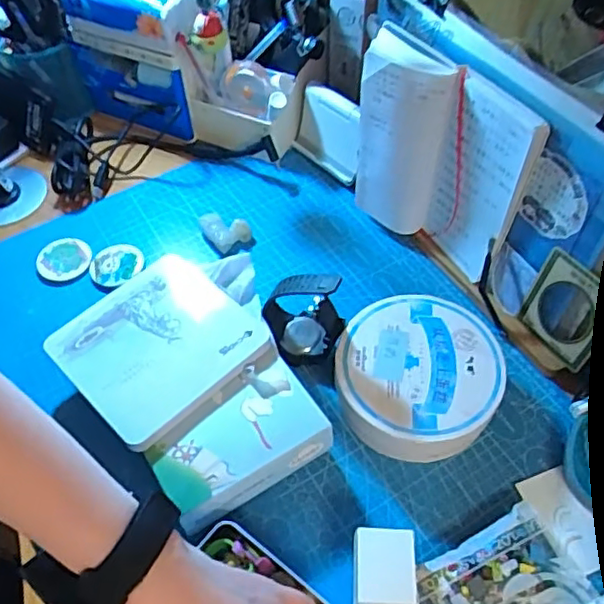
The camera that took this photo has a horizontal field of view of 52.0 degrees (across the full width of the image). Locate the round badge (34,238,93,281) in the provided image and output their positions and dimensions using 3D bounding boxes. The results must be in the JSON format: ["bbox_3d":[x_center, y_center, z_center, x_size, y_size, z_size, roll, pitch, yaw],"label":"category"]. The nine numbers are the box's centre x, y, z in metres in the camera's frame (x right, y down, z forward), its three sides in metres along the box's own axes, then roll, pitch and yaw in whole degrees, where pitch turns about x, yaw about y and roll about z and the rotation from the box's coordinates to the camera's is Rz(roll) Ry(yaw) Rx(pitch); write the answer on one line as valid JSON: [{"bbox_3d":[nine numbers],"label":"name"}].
[{"bbox_3d":[-0.255,-0.046,0.664,0.057,0.009,0.052,-1,54,1],"label":"round badge"}]

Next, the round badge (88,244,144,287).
[{"bbox_3d":[-0.198,-0.040,0.657,0.052,0.009,0.055,-2,59,3],"label":"round badge"}]

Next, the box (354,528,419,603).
[{"bbox_3d":[0.059,0.198,0.452,0.044,0.041,0.052,1,54,3],"label":"box"}]

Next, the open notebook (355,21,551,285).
[{"bbox_3d":[0.120,-0.124,0.586,0.050,0.202,0.180,-32,59,-20],"label":"open notebook"}]

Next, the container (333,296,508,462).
[{"bbox_3d":[0.100,0.066,0.541,0.134,0.054,0.135,-1,54,1],"label":"container"}]

